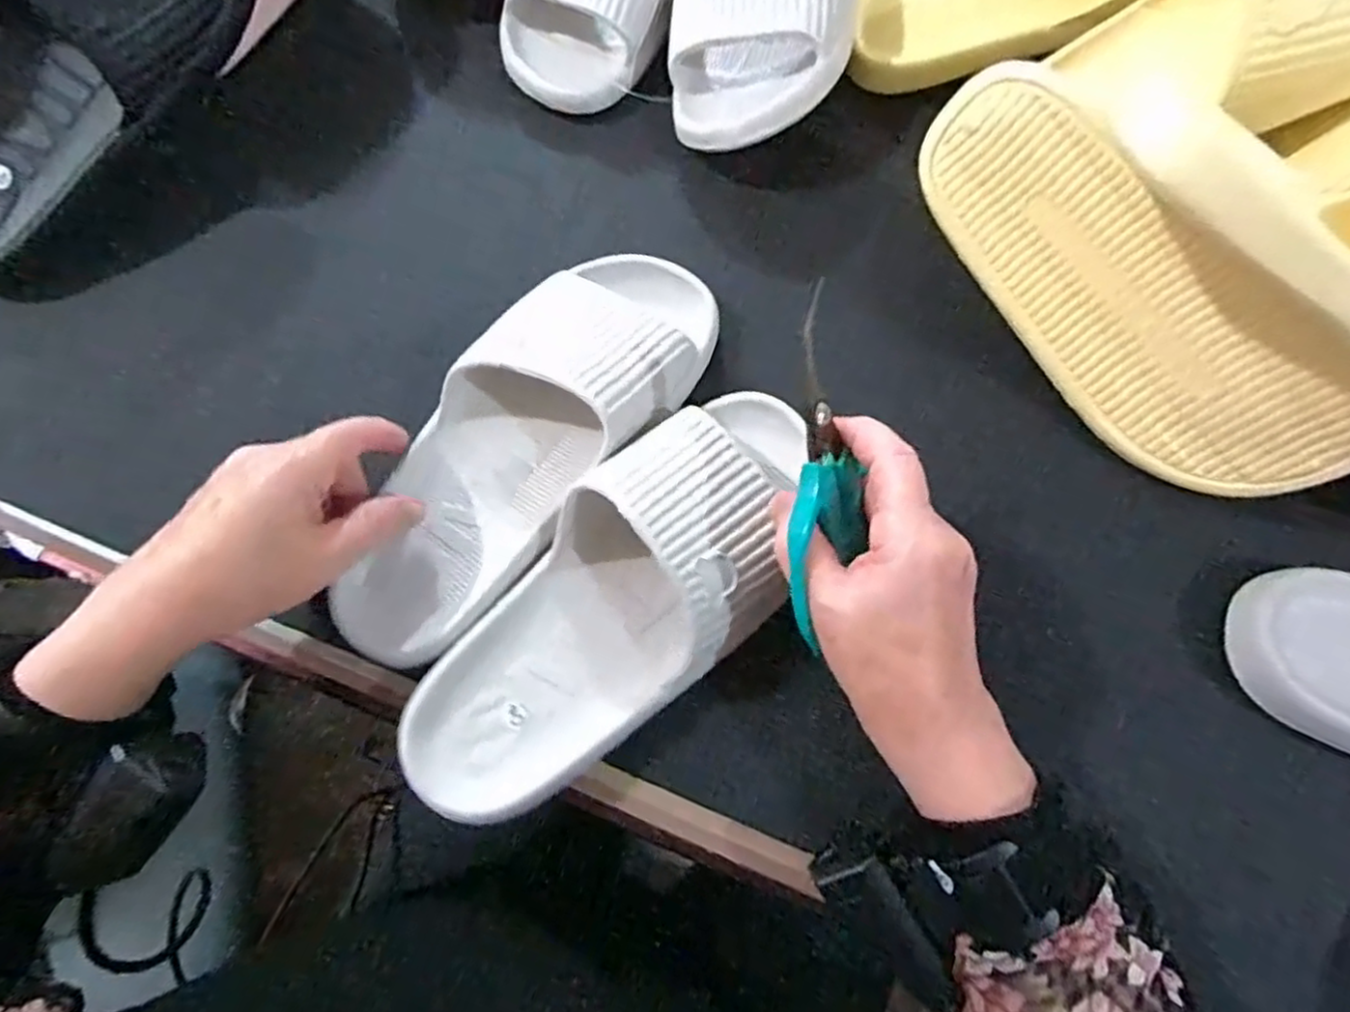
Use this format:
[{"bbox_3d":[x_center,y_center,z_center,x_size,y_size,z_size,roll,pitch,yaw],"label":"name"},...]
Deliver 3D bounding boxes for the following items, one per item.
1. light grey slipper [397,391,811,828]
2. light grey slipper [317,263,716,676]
[{"bbox_3d":[-0.021,0.045,0.340,0.097,0.072,0.246,42,86,12],"label":"light grey slipper"},{"bbox_3d":[-0.078,-0.037,0.360,0.094,0.058,0.251,36,82,10],"label":"light grey slipper"}]

